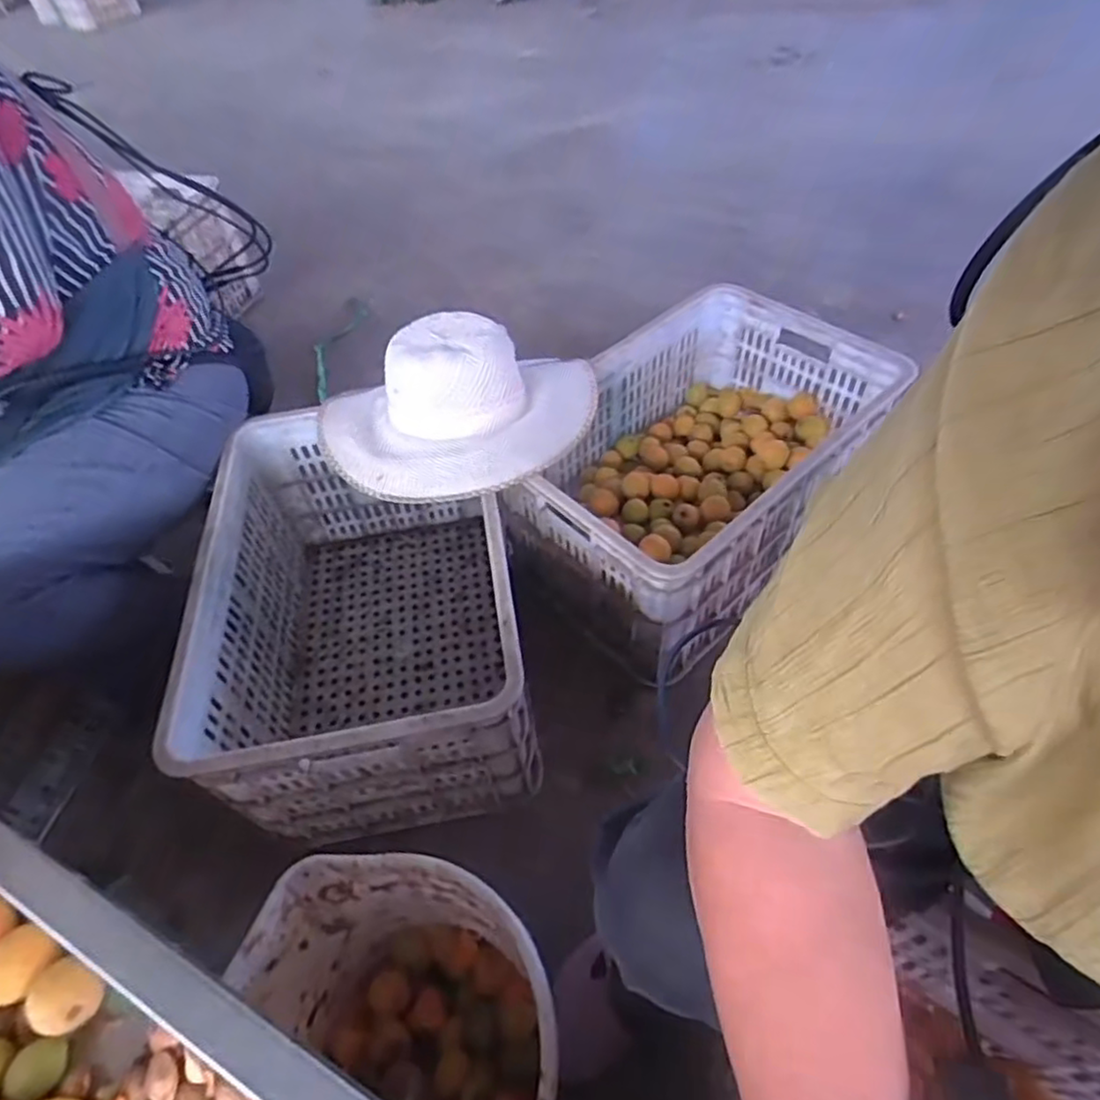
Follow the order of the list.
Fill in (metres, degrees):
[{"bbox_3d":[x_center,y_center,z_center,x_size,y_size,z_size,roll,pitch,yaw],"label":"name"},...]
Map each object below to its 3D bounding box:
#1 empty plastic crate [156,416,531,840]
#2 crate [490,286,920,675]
[{"bbox_3d":[-0.234,0.067,0.886,0.358,0.277,0.520,-11,51,-3],"label":"empty plastic crate"},{"bbox_3d":[0.212,-0.138,0.982,0.529,0.222,0.356,-39,58,-23],"label":"crate"}]

